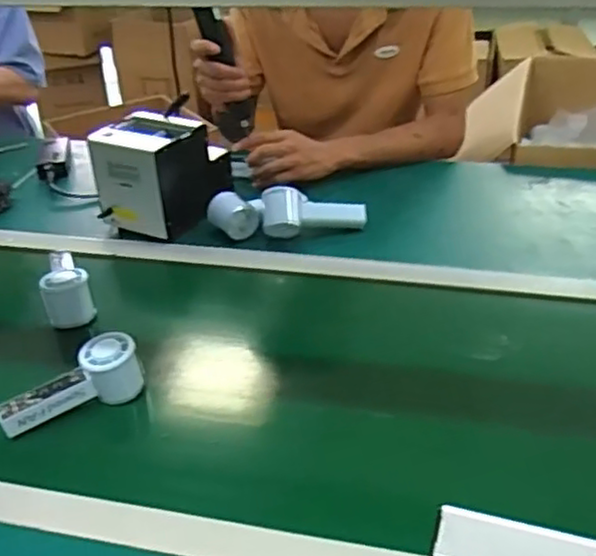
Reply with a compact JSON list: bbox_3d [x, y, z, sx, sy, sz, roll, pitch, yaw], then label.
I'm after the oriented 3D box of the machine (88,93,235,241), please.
[{"bbox_3d":[-0.194,-0.163,1.035,0.144,0.141,0.171,12,36,23],"label":"machine"}]

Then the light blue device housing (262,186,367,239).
[{"bbox_3d":[0.020,-0.096,0.994,0.155,0.055,0.053,1,33,6],"label":"light blue device housing"}]

